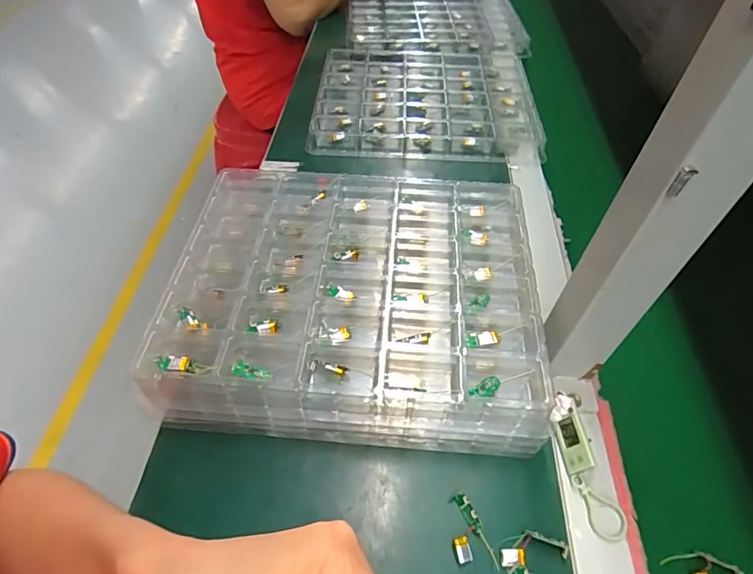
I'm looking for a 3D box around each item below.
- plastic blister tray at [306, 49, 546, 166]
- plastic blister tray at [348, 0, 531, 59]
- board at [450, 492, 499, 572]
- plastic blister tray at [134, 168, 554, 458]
[{"bbox_3d":[0.067,-0.273,0.670,0.289,0.028,0.258,3,51,2],"label":"plastic blister tray"},{"bbox_3d":[0.105,-0.485,0.833,0.301,0.018,0.266,2,51,1],"label":"plastic blister tray"},{"bbox_3d":[0.061,0.164,0.317,0.024,0.005,0.048,-10,52,-8],"label":"board"},{"bbox_3d":[-0.020,0.000,0.416,0.299,0.052,0.255,3,51,2],"label":"plastic blister tray"}]

